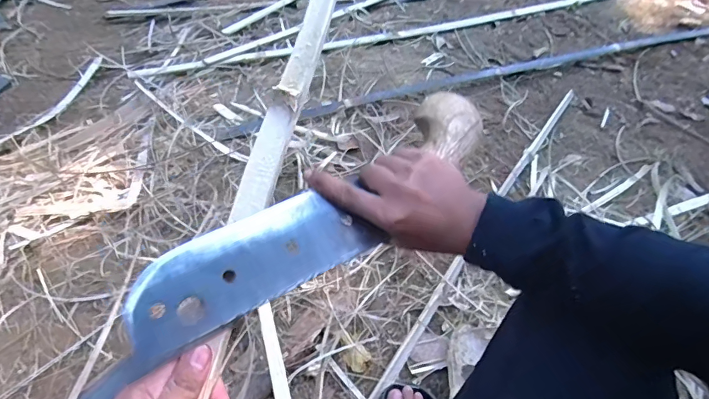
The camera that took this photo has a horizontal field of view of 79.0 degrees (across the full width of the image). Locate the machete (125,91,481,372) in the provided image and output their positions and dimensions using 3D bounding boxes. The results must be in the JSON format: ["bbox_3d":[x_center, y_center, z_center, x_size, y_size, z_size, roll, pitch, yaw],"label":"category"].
[{"bbox_3d":[-0.012,0.005,0.373,0.364,0.025,0.081,-34,58,-25],"label":"machete"}]

